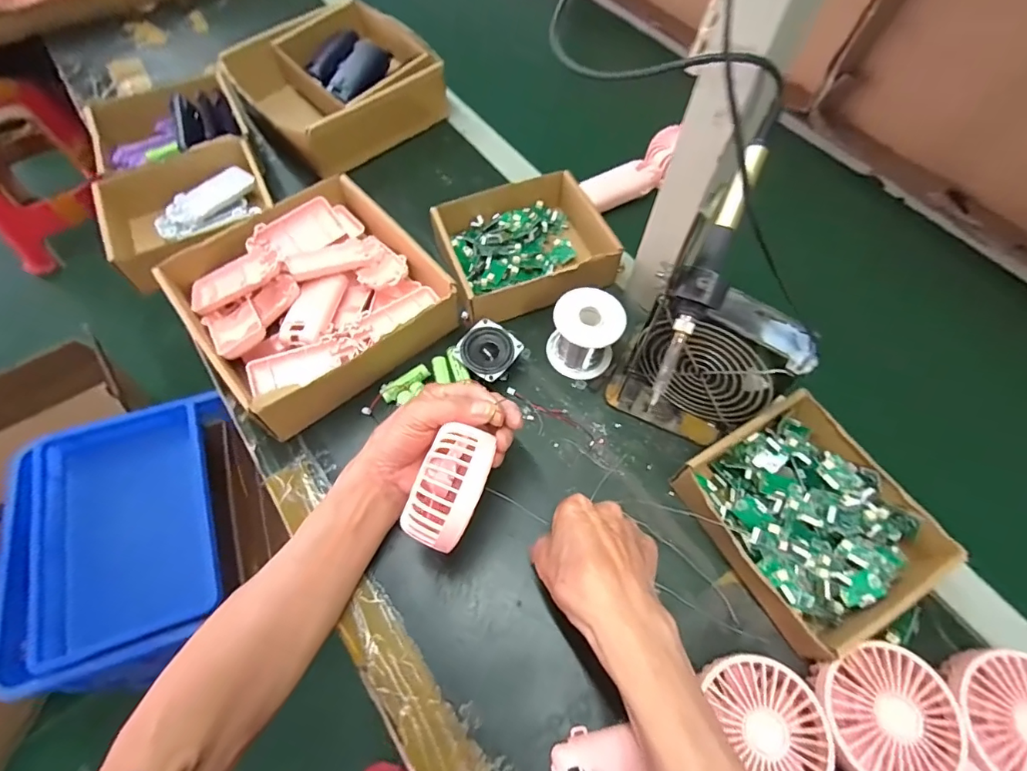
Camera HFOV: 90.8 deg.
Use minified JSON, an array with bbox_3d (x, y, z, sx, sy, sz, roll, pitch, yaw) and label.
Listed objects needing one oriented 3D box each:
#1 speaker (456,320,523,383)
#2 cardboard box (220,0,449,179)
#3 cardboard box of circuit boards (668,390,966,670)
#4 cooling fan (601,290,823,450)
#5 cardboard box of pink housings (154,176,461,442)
[{"bbox_3d":[-0.025,-0.029,0.505,0.052,0.033,0.055,32,65,15],"label":"speaker"},{"bbox_3d":[-0.232,-0.395,0.669,0.216,0.081,0.208,-36,68,-20],"label":"cardboard box"},{"bbox_3d":[0.235,0.108,0.414,0.148,0.047,0.167,-27,65,-16],"label":"cardboard box of circuit boards"},{"bbox_3d":[0.163,-0.015,0.439,0.131,0.125,0.075,25,64,12],"label":"cooling fan"},{"bbox_3d":[-0.197,-0.094,0.503,0.215,0.069,0.215,-36,67,-19],"label":"cardboard box of pink housings"}]

